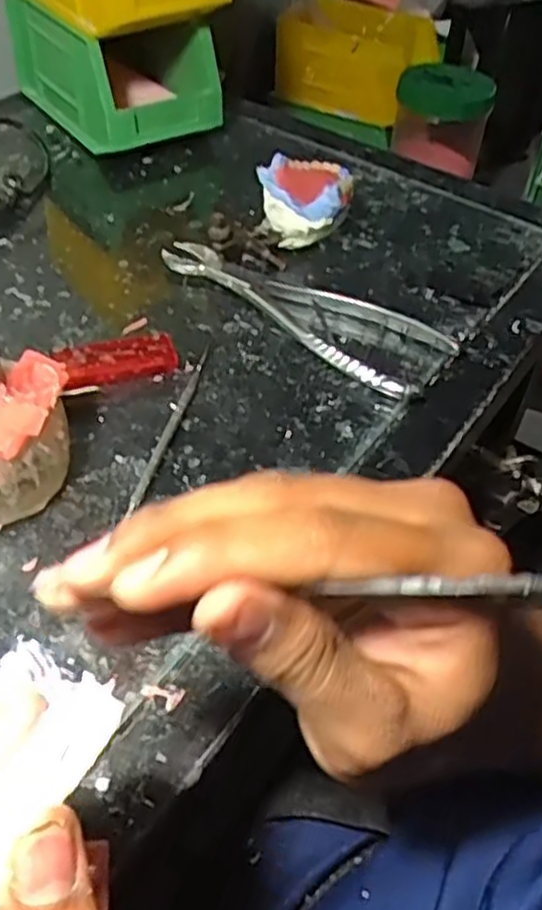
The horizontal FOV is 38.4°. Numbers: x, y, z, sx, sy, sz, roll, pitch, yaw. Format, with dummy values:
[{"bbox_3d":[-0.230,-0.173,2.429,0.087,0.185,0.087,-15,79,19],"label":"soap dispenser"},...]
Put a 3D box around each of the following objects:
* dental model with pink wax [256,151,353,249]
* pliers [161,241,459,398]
[{"bbox_3d":[0.021,-0.167,0.527,0.064,0.047,0.062,9,47,2],"label":"dental model with pink wax"},{"bbox_3d":[0.014,-0.094,0.479,0.188,0.014,0.064,29,51,20],"label":"pliers"}]

